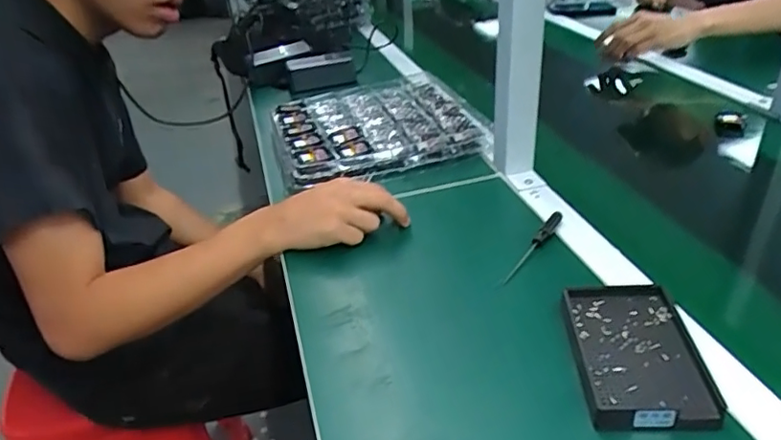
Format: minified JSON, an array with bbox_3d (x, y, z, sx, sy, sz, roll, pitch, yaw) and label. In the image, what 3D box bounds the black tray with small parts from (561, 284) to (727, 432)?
[{"bbox_3d":[0.199,0.106,0.467,0.095,0.019,0.139,-3,33,4],"label":"black tray with small parts"}]

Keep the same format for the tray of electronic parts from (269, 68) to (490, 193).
[{"bbox_3d":[-0.028,-0.139,0.862,0.288,0.047,0.264,-13,33,-11],"label":"tray of electronic parts"}]

